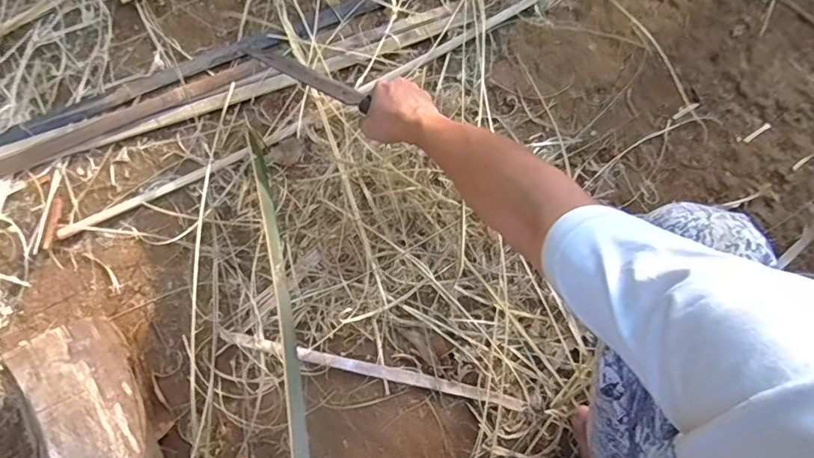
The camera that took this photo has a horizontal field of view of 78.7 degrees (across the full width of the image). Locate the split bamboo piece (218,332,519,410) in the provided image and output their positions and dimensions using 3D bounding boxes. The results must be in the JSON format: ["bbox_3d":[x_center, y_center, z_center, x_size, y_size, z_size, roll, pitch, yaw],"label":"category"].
[{"bbox_3d":[-0.048,0.205,0.718,0.438,0.011,0.017,13,74,2],"label":"split bamboo piece"}]

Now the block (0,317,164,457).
[{"bbox_3d":[-0.396,0.266,0.647,0.127,0.131,0.285,-27,81,-9],"label":"block"}]

